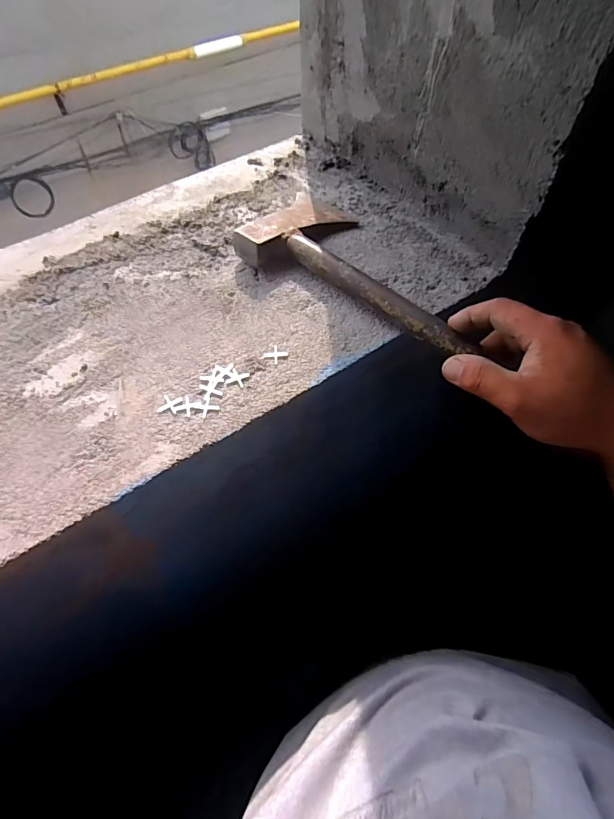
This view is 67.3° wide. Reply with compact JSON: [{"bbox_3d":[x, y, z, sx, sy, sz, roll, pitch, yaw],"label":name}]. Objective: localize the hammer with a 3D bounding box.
[{"bbox_3d":[0.052,-0.141,0.466,0.135,0.031,0.280,-37,62,-21],"label":"hammer"}]

